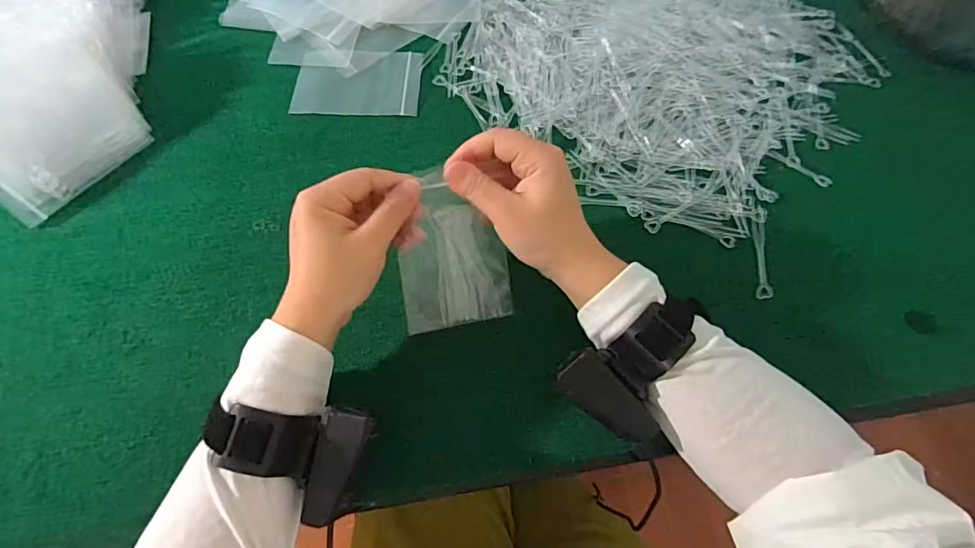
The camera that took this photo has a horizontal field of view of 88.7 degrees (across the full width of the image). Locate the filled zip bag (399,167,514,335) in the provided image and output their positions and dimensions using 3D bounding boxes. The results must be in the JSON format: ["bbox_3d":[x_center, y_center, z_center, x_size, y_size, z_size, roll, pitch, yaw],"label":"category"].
[{"bbox_3d":[-0.025,-0.016,0.361,0.078,0.008,0.115,-10,109,-13],"label":"filled zip bag"}]

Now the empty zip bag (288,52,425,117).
[{"bbox_3d":[-0.126,-0.188,0.488,0.120,0.004,0.077,0,65,0],"label":"empty zip bag"}]

